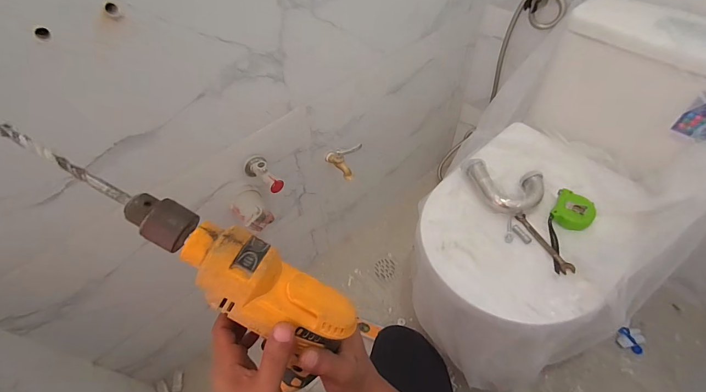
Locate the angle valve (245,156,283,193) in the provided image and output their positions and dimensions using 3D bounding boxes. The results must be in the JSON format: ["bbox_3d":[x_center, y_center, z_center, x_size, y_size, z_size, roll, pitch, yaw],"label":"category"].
[{"bbox_3d":[-0.169,-0.042,0.634,0.046,0.045,0.090,-27,63,-20],"label":"angle valve"}]

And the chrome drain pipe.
[{"bbox_3d":[0.286,-0.021,0.662,0.150,0.038,0.095,24,59,10],"label":"chrome drain pipe"}]

